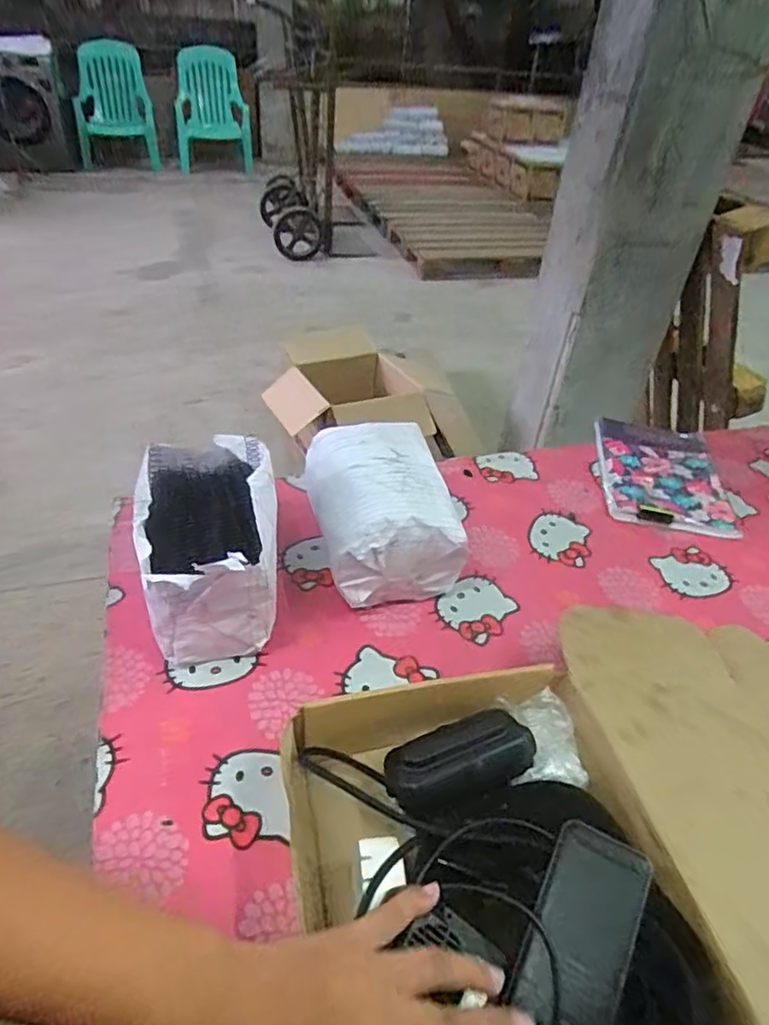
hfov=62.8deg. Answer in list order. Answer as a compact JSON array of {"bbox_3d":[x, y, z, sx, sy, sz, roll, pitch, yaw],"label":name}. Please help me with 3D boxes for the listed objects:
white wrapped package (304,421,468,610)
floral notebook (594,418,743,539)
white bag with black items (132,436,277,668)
[{"bbox_3d":[-0.009,0.000,0.650,0.131,0.117,0.178,-9,42,-16],"label":"white wrapped package"},{"bbox_3d":[0.361,-0.050,0.823,0.150,0.021,0.213,8,40,3],"label":"floral notebook"},{"bbox_3d":[-0.159,0.031,0.582,0.117,0.134,0.202,-6,42,-14],"label":"white bag with black items"}]

